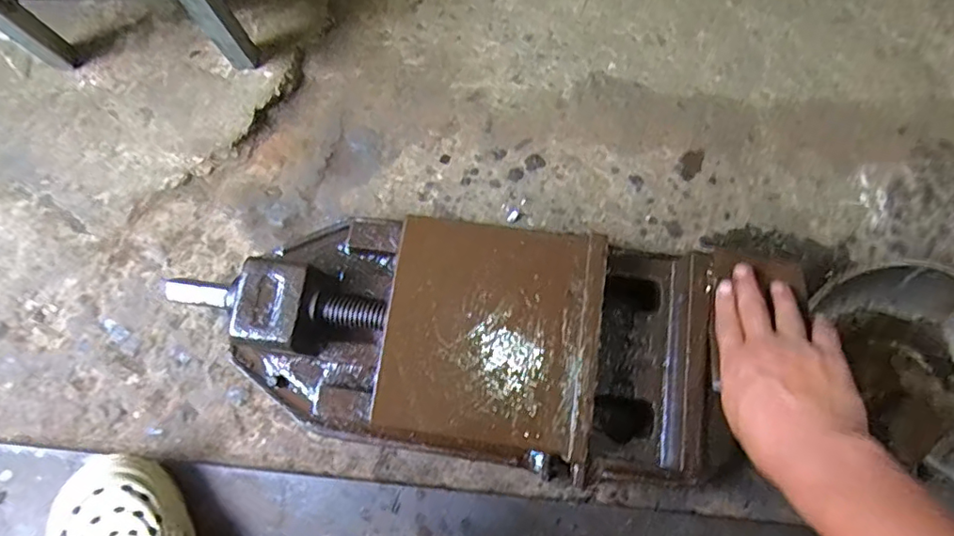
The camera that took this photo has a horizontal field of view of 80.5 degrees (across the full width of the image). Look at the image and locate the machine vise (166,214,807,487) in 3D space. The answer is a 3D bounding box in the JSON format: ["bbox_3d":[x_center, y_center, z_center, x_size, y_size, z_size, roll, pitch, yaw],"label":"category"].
[{"bbox_3d":[-0.018,0.071,0.513,0.415,0.123,0.198,6,78,4],"label":"machine vise"}]

